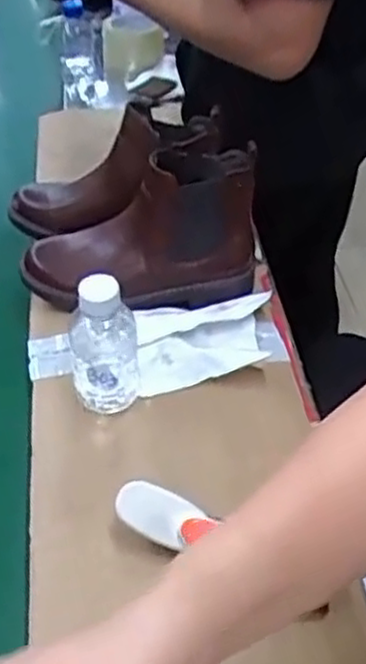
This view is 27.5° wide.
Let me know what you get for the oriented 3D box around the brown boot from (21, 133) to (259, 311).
[{"bbox_3d":[-0.042,-0.096,0.739,0.224,0.148,0.095,-11,44,-15],"label":"brown boot"}]

